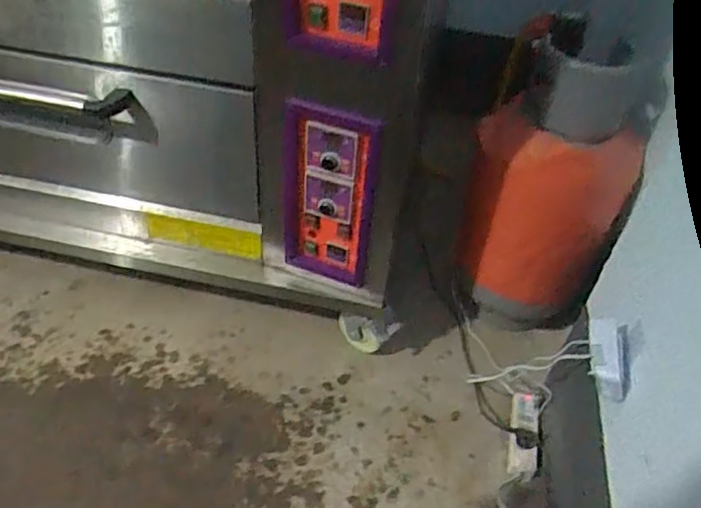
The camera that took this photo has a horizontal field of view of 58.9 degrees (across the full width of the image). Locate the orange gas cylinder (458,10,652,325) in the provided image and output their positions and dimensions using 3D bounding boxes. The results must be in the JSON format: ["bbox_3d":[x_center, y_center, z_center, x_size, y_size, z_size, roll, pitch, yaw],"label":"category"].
[{"bbox_3d":[0.418,-0.157,1.381,0.322,0.635,0.284,12,44,7],"label":"orange gas cylinder"}]

